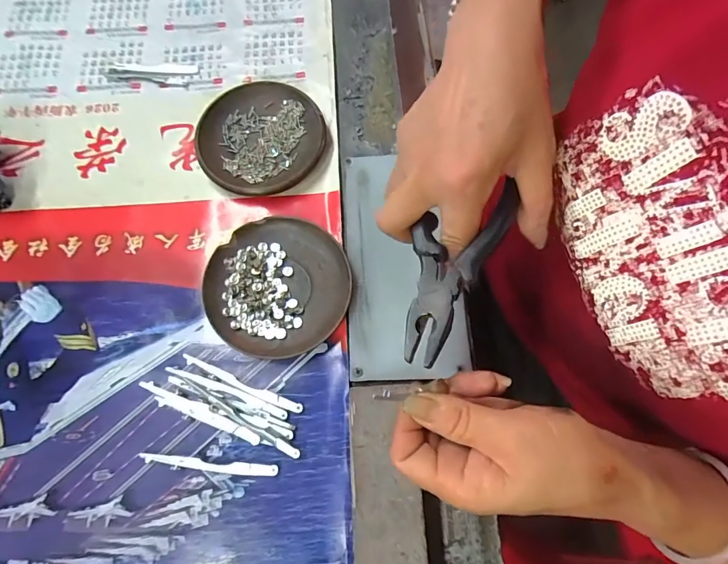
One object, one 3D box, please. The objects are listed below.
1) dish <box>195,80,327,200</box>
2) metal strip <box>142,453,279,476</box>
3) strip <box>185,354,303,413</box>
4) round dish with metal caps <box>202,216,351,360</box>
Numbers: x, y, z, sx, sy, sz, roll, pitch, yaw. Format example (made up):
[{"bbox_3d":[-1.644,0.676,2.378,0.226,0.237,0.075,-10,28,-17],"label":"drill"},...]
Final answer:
[{"bbox_3d":[-0.092,-0.130,0.371,0.110,0.019,0.111,0,73,1],"label":"dish"},{"bbox_3d":[-0.114,0.136,0.300,0.100,0.006,0.009,4,73,2],"label":"metal strip"},{"bbox_3d":[-0.095,0.080,0.315,0.101,0.004,0.009,22,75,7],"label":"strip"},{"bbox_3d":[-0.071,0.004,0.331,0.113,0.016,0.113,0,73,1],"label":"round dish with metal caps"}]

